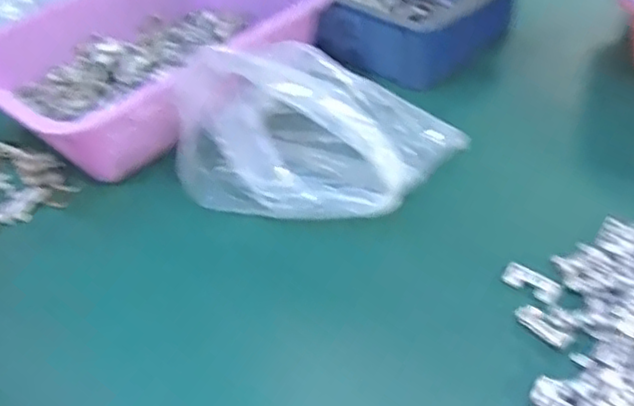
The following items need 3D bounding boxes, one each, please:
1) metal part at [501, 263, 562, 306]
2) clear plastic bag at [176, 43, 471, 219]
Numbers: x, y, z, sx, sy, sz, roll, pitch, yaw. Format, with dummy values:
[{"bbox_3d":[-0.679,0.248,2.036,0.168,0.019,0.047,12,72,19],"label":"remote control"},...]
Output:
[{"bbox_3d":[0.140,0.052,0.424,0.037,0.007,0.015,28,53,33],"label":"metal part"},{"bbox_3d":[-0.007,-0.051,0.503,0.191,0.079,0.111,5,43,13],"label":"clear plastic bag"}]

